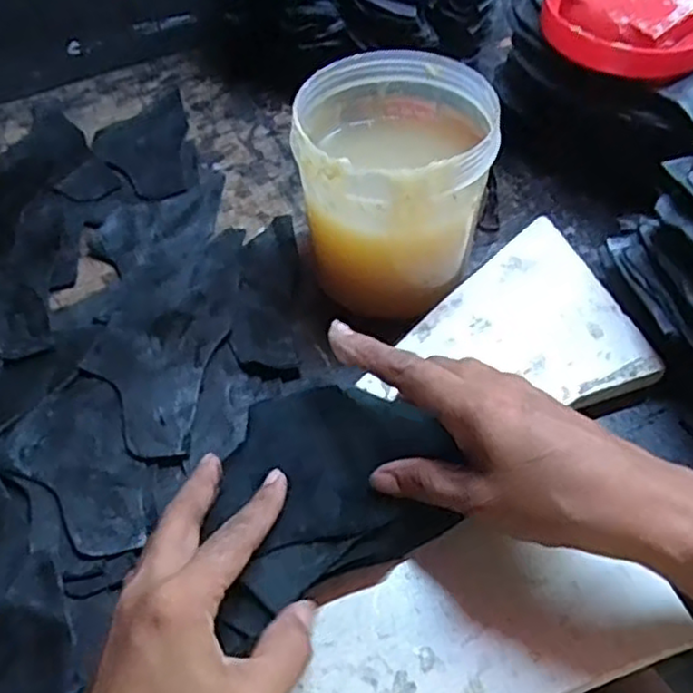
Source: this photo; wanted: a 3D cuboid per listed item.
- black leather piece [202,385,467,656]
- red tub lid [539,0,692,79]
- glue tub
[{"bbox_3d":[-0.016,0.067,0.345,0.127,0.017,0.100,-26,55,-16],"label":"black leather piece"},{"bbox_3d":[0.194,-0.226,0.475,0.110,0.034,0.108,33,61,26],"label":"red tub lid"},{"bbox_3d":[0.032,-0.102,0.452,0.110,0.121,0.120,1,52,4],"label":"glue tub"}]

